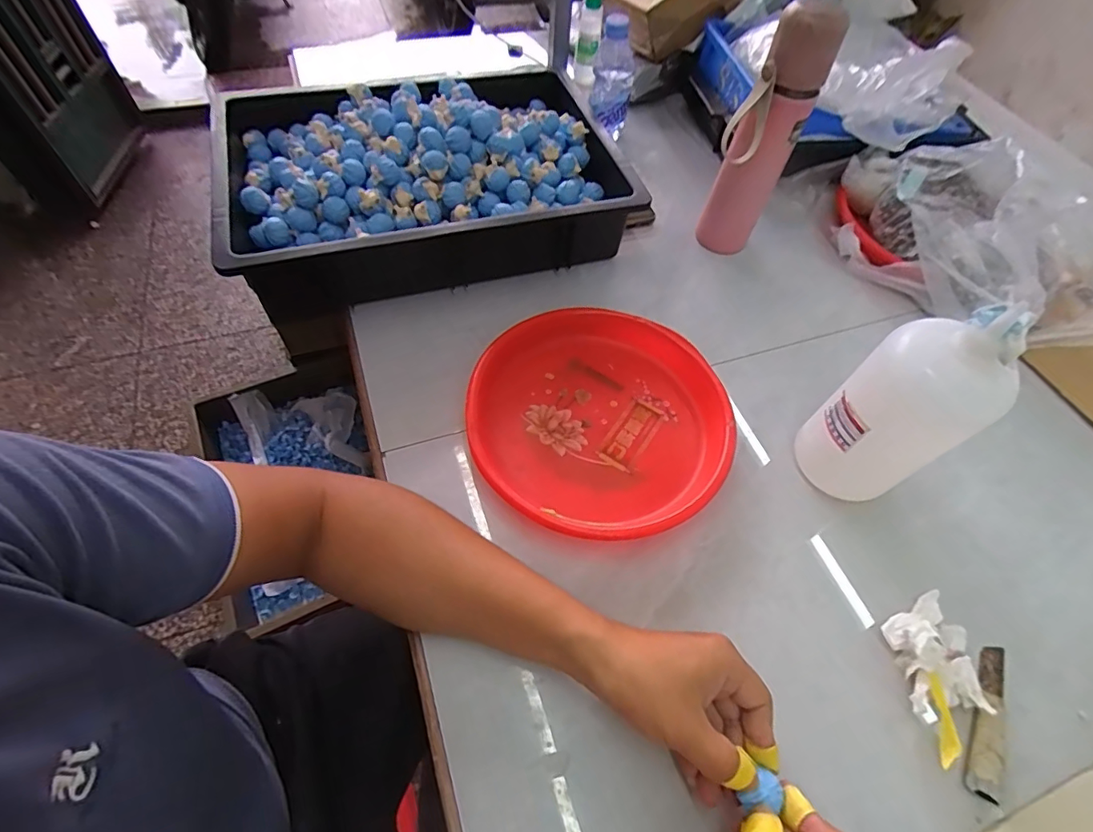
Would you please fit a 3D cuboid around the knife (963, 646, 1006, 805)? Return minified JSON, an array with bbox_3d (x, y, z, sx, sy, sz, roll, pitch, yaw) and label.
[{"bbox_3d":[0.346,0.233,0.396,0.024,0.010,0.119,31,61,15],"label":"knife"}]

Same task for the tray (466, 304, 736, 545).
[{"bbox_3d":[0.050,-0.001,0.498,0.238,0.042,0.247,-6,58,-8],"label":"tray"}]

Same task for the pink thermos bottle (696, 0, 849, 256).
[{"bbox_3d":[0.232,-0.293,0.570,0.070,0.262,0.061,30,61,15],"label":"pink thermos bottle"}]

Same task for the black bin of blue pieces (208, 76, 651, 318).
[{"bbox_3d":[-0.142,-0.290,0.613,0.443,0.105,0.291,-15,60,-13],"label":"black bin of blue pieces"}]

